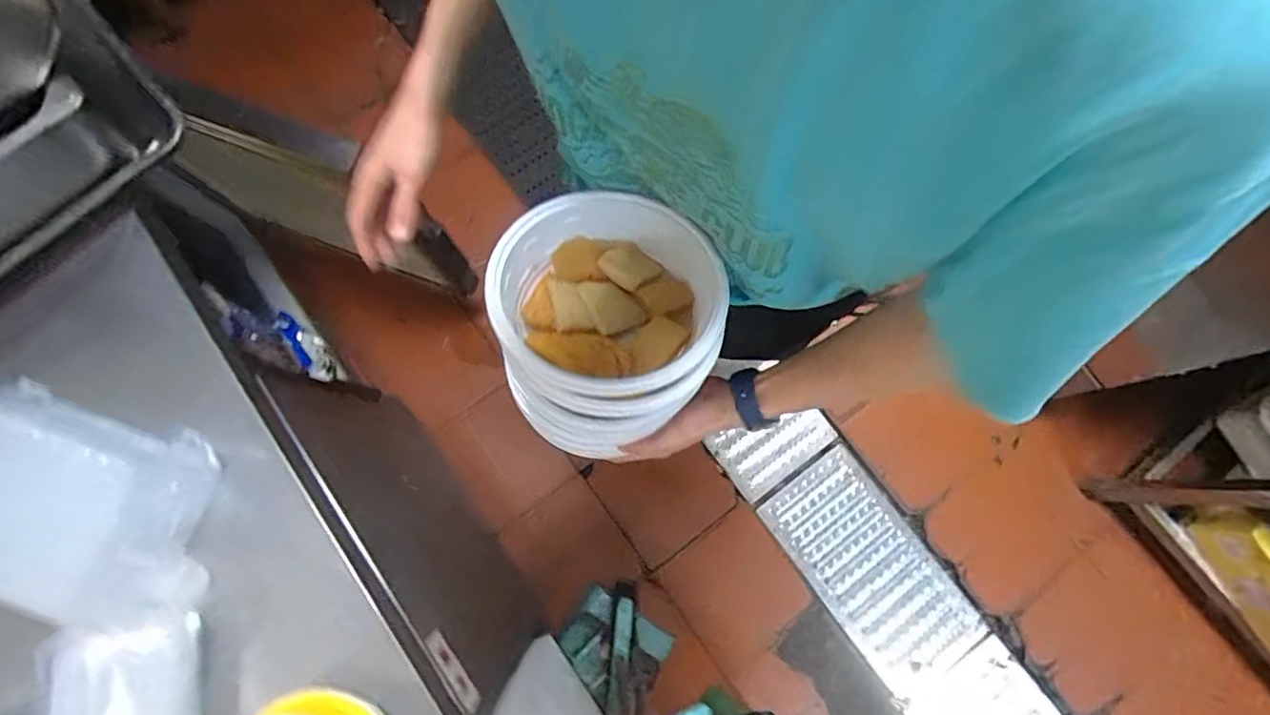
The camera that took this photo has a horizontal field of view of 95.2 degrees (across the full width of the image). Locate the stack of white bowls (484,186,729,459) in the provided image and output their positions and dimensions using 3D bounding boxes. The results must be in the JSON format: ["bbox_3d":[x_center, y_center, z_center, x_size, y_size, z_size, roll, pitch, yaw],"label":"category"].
[{"bbox_3d":[-0.026,-0.027,0.471,0.179,0.119,0.181,-22,80,-6],"label":"stack of white bowls"}]

